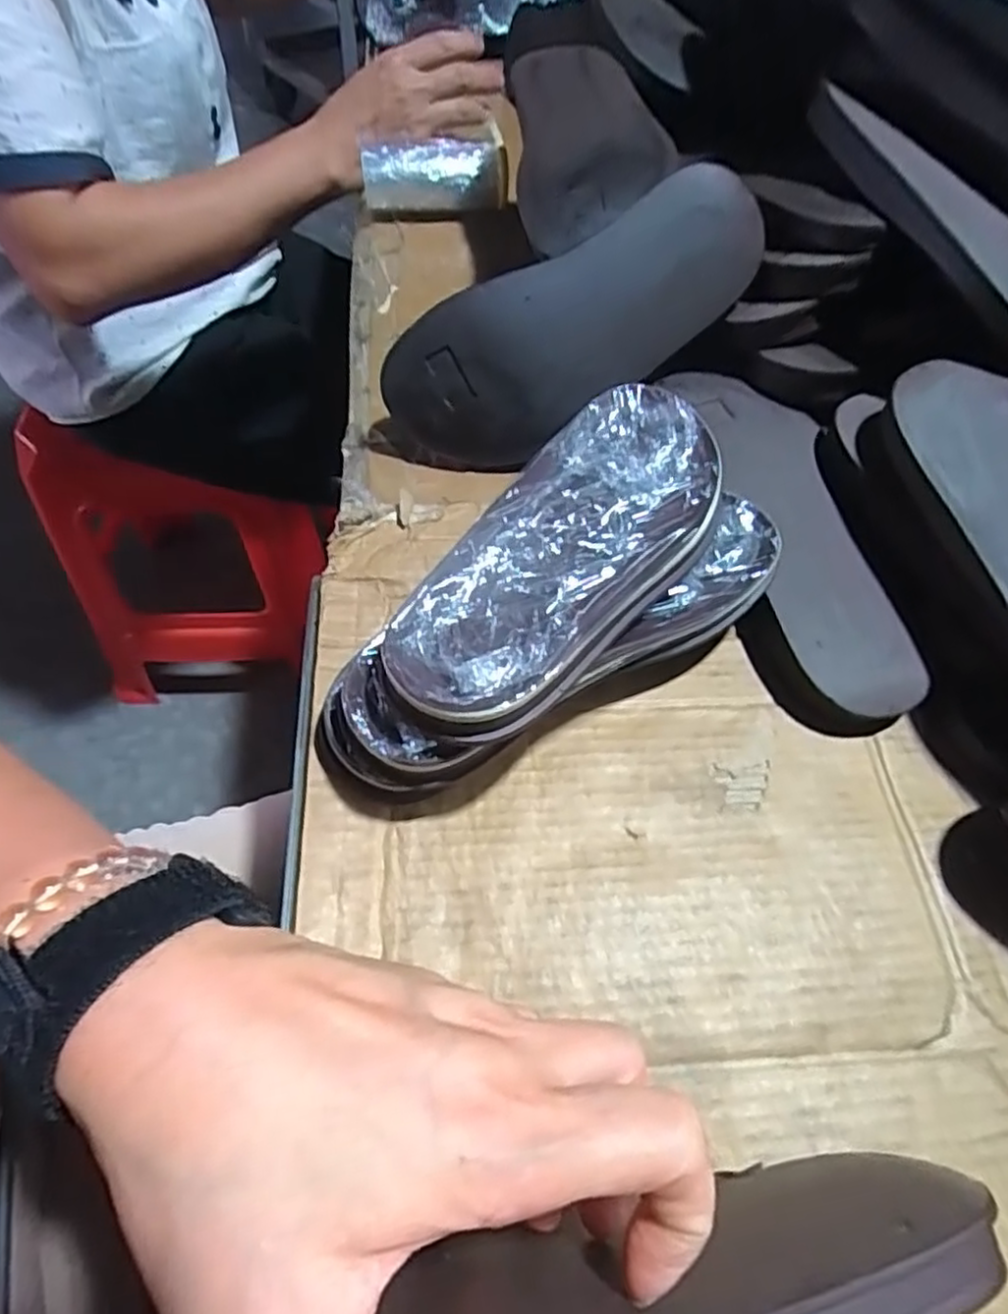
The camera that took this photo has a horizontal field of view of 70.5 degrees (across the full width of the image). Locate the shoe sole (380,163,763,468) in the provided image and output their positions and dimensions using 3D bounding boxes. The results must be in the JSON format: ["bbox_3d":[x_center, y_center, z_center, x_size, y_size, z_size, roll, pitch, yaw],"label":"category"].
[{"bbox_3d":[0.037,-0.172,0.368,0.200,0.078,0.021,-32,24,2],"label":"shoe sole"}]

